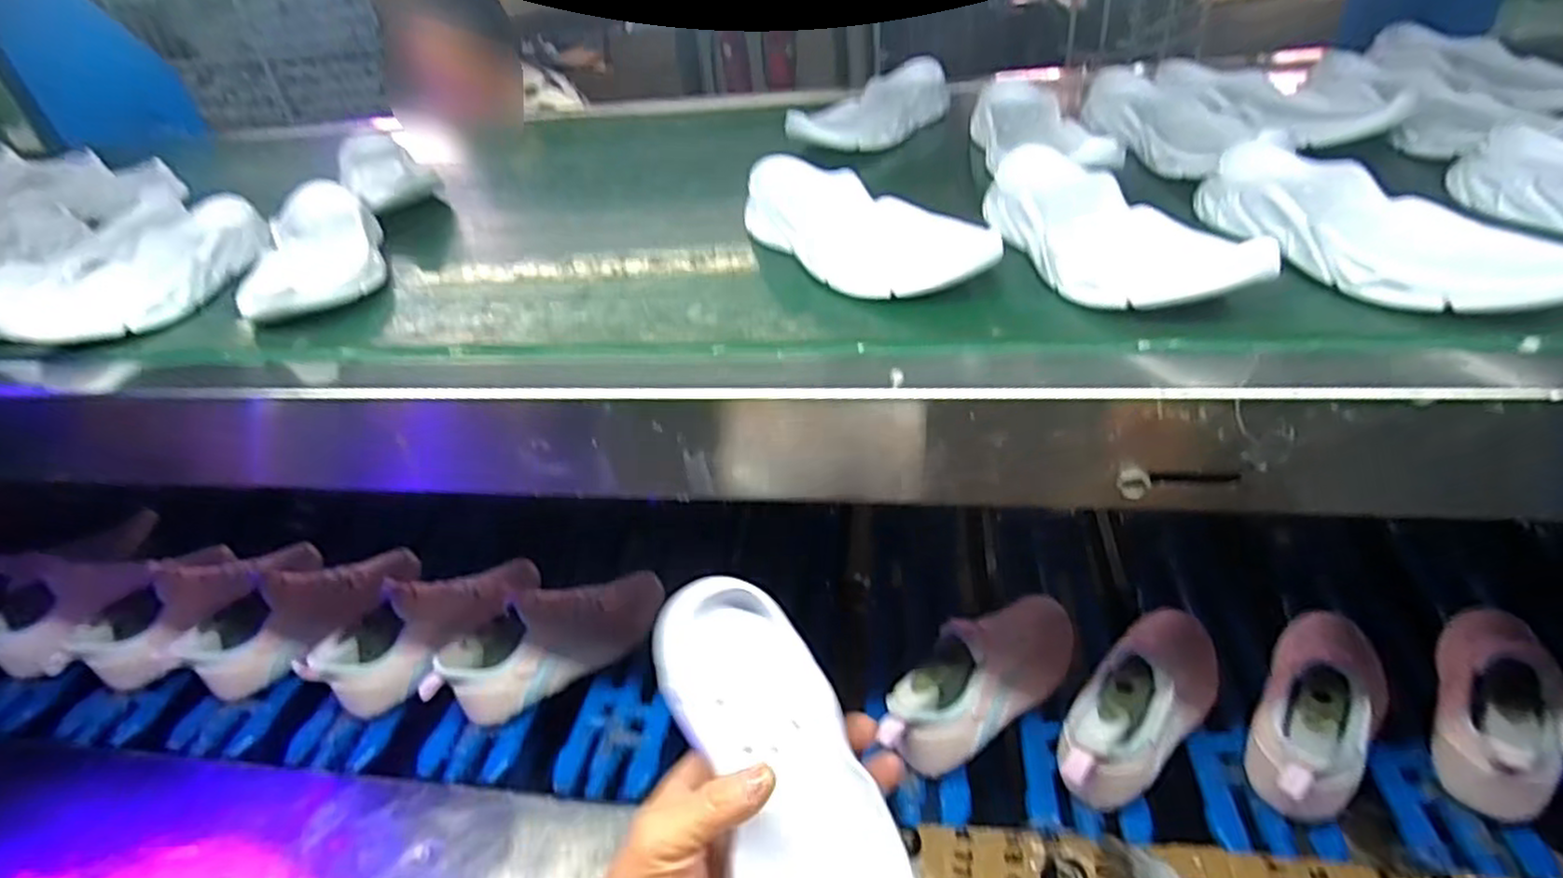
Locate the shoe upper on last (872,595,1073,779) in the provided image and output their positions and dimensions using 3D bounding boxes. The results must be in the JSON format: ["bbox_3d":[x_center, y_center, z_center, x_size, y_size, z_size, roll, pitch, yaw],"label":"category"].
[{"bbox_3d":[0.183,0.205,0.659,0.241,0.085,0.076,-28,41,-27],"label":"shoe upper on last"}]

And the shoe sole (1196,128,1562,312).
[{"bbox_3d":[0.353,-0.132,0.447,0.076,0.039,0.234,-10,36,-6],"label":"shoe sole"}]

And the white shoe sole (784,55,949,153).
[{"bbox_3d":[0.097,-0.343,0.764,0.095,0.049,0.220,14,40,25],"label":"white shoe sole"}]

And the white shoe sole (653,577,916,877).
[{"bbox_3d":[0.005,0.184,0.368,0.084,0.023,0.236,-17,65,-16],"label":"white shoe sole"}]

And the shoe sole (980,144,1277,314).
[{"bbox_3d":[0.202,-0.137,0.479,0.076,0.040,0.223,-10,36,-6],"label":"shoe sole"}]

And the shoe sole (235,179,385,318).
[{"bbox_3d":[-0.373,-0.157,0.598,0.085,0.036,0.248,-17,37,-15],"label":"shoe sole"}]

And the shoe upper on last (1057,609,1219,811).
[{"bbox_3d":[0.311,0.211,0.625,0.237,0.085,0.076,-33,44,-32],"label":"shoe upper on last"}]

